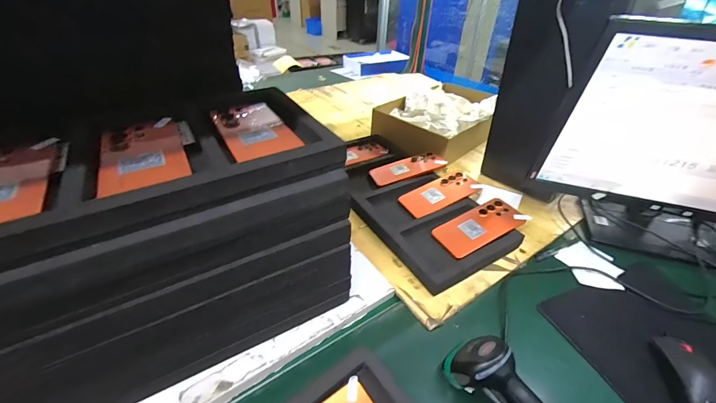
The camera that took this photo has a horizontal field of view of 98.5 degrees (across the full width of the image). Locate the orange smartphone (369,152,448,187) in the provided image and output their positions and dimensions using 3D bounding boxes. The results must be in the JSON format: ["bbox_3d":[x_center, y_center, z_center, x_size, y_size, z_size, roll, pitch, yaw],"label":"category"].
[{"bbox_3d":[0.116,-0.078,0.719,0.174,0.013,0.068,-14,47,-9],"label":"orange smartphone"}]

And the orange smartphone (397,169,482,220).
[{"bbox_3d":[0.171,-0.020,0.658,0.174,0.012,0.084,-25,48,-18],"label":"orange smartphone"}]

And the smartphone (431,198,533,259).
[{"bbox_3d":[0.227,0.045,0.576,0.172,0.010,0.080,-24,43,-17],"label":"smartphone"}]

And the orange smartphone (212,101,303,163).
[{"bbox_3d":[-0.132,-0.093,0.386,0.079,0.012,0.142,-22,44,-27],"label":"orange smartphone"}]

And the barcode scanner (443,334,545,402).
[{"bbox_3d":[0.184,0.226,0.348,0.168,0.070,0.057,32,47,32],"label":"barcode scanner"}]

